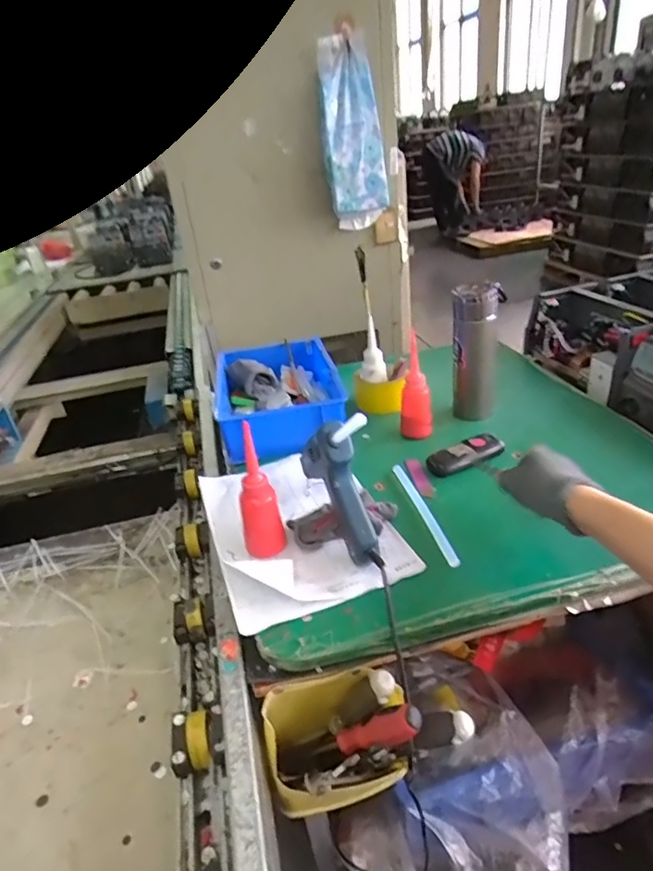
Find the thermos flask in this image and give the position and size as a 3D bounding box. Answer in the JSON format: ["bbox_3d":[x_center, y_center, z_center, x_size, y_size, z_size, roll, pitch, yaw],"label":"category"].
[{"bbox_3d":[0.234,-0.131,0.817,0.074,0.201,0.063,2,31,16],"label":"thermos flask"}]

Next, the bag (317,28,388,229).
[{"bbox_3d":[0.080,-0.883,1.538,0.179,0.484,0.070,-10,30,-6],"label":"bag"}]

